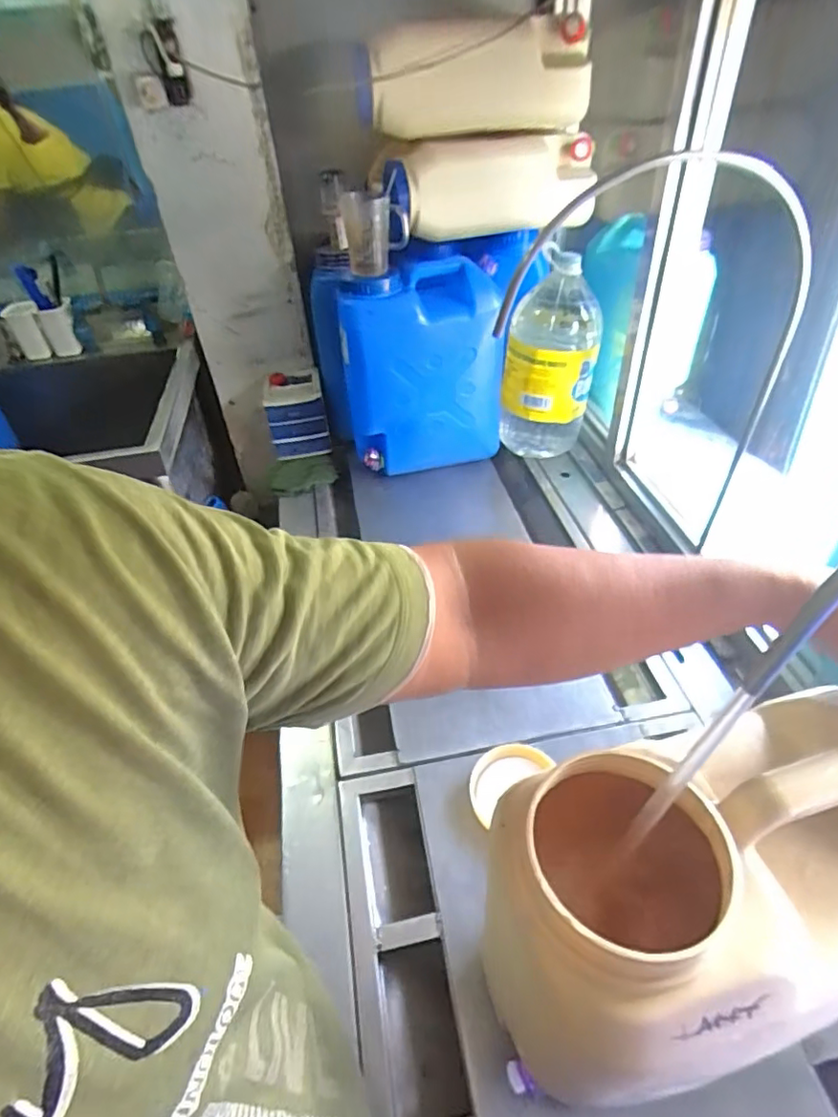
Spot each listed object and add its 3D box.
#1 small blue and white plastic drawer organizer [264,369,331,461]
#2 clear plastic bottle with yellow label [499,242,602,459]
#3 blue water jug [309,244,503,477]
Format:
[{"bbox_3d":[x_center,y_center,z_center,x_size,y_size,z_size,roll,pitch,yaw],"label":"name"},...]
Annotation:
[{"bbox_3d":[-0.293,-0.336,1.398,0.139,0.164,0.135,-14,43,-10],"label":"small blue and white plastic drawer organizer"},{"bbox_3d":[0.293,-0.425,1.285,0.191,0.425,0.173,8,44,14],"label":"clear plastic bottle with yellow label"},{"bbox_3d":[-0.015,-0.415,1.240,0.375,0.402,0.198,-8,42,-4],"label":"blue water jug"}]

